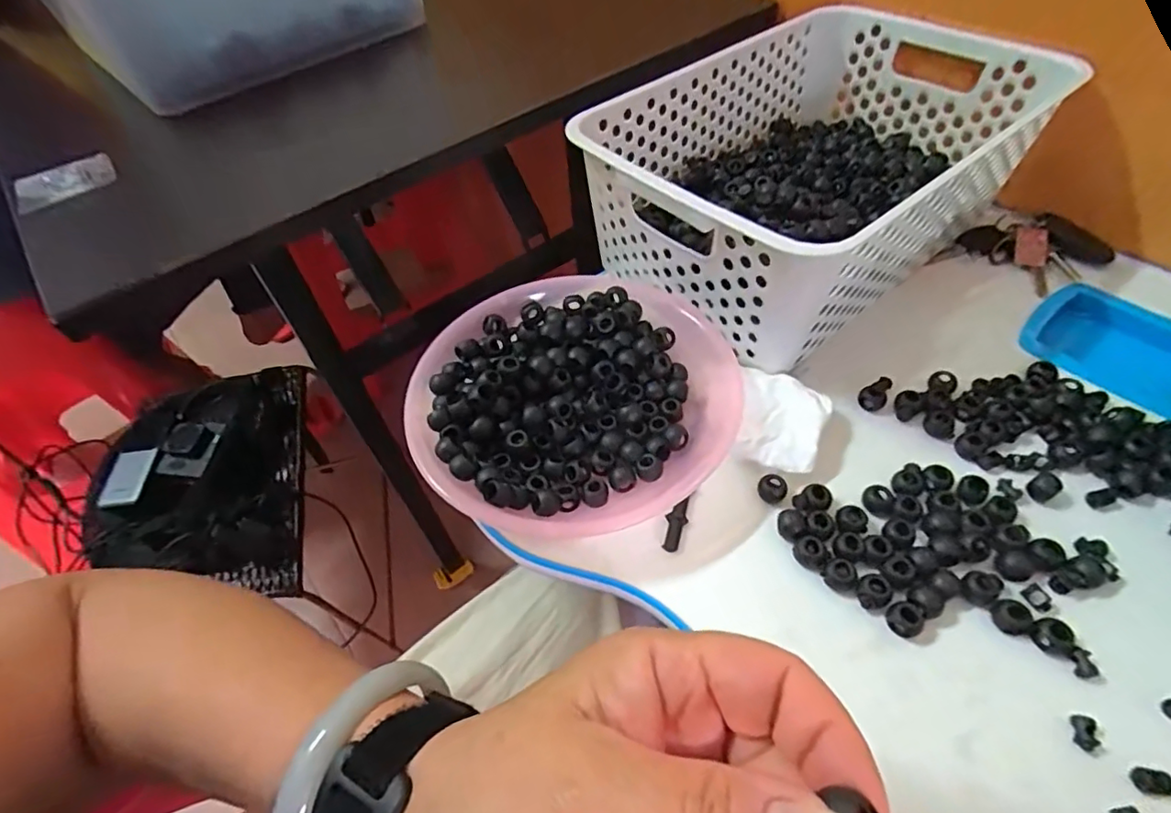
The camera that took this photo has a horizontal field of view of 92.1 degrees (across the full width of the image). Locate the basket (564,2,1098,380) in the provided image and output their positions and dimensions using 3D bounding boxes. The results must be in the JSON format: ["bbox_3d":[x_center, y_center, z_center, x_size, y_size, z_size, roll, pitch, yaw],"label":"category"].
[{"bbox_3d":[0.162,-0.162,0.405,0.304,0.118,0.199,-34,56,-19],"label":"basket"}]

